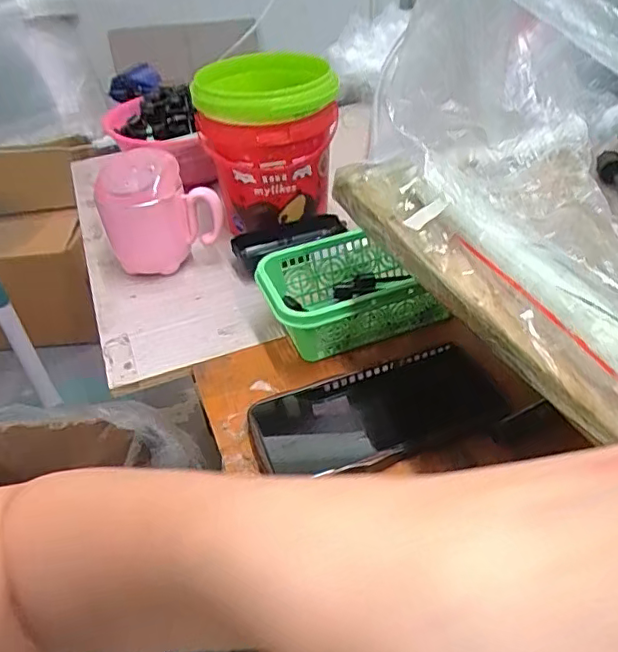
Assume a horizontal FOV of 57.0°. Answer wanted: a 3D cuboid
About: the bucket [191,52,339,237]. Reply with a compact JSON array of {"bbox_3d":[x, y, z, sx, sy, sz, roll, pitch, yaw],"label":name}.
[{"bbox_3d":[-0.040,-0.174,0.576,0.127,0.154,0.132,-10,39,-6],"label":"bucket"}]

